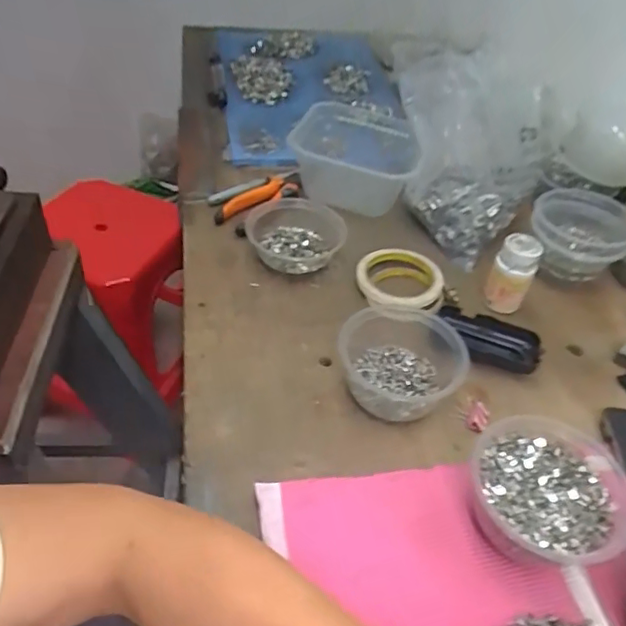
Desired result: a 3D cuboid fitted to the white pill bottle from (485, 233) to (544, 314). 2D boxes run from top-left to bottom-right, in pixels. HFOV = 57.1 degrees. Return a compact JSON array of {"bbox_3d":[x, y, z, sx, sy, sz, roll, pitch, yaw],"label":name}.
[{"bbox_3d":[0.220,-0.042,0.638,0.045,0.084,0.040,26,47,19],"label":"white pill bottle"}]

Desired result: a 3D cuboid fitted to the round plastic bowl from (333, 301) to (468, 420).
[{"bbox_3d":[0.083,0.038,0.553,0.112,0.056,0.118,3,44,-3],"label":"round plastic bowl"}]

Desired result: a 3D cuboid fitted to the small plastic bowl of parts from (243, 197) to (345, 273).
[{"bbox_3d":[-0.021,-0.092,0.684,0.111,0.044,0.105,3,44,-3],"label":"small plastic bowl of parts"}]

